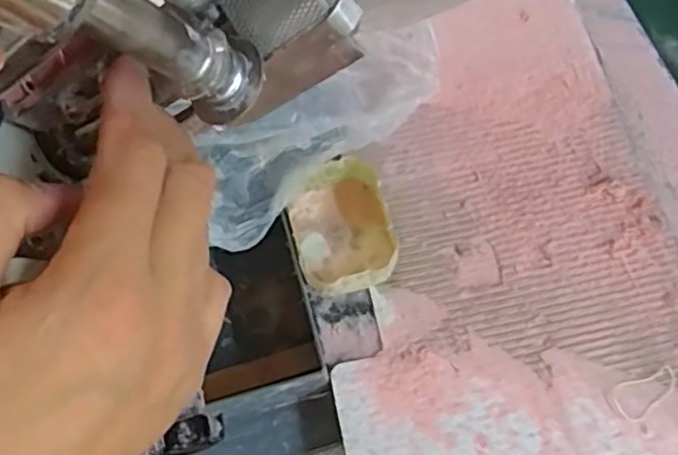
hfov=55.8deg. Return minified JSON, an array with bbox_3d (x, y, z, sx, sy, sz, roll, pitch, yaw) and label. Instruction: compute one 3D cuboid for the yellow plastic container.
[{"bbox_3d":[0.002,0.002,0.504,0.074,0.060,0.098,-12,70,-5],"label":"yellow plastic container"}]

